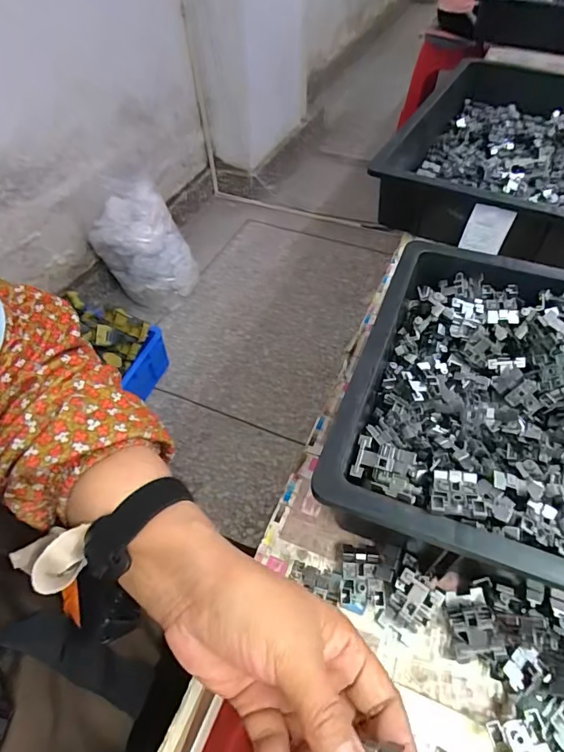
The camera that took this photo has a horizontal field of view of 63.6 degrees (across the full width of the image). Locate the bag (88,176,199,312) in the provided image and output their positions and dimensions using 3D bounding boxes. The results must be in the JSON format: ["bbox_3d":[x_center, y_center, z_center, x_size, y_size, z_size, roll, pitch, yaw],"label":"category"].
[{"bbox_3d":[-0.449,-0.409,1.491,0.295,0.347,0.195,-16,52,-11],"label":"bag"}]

